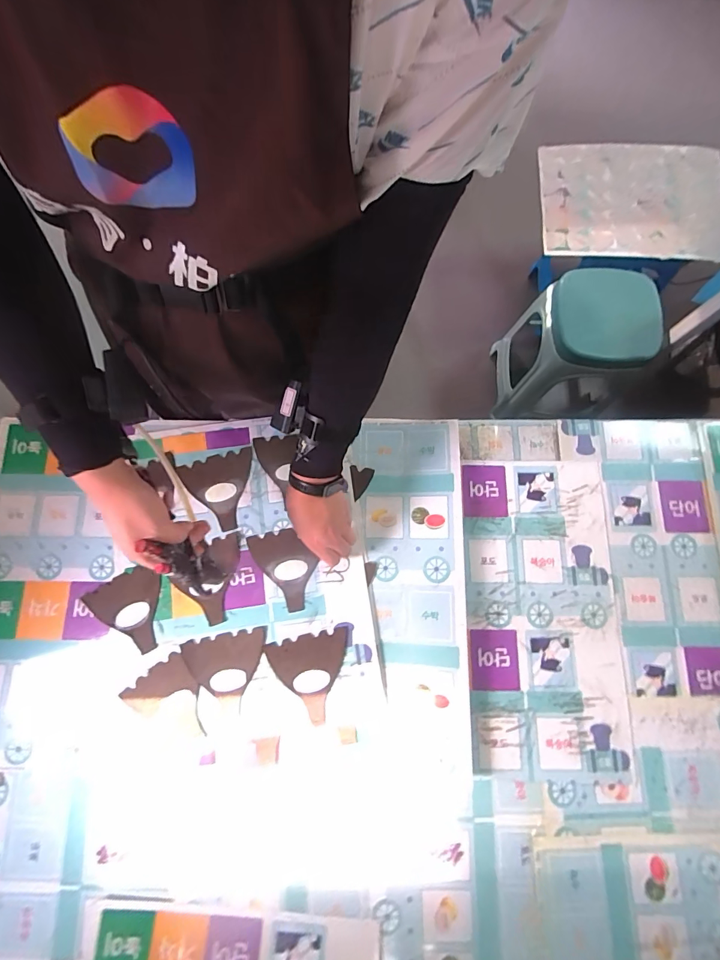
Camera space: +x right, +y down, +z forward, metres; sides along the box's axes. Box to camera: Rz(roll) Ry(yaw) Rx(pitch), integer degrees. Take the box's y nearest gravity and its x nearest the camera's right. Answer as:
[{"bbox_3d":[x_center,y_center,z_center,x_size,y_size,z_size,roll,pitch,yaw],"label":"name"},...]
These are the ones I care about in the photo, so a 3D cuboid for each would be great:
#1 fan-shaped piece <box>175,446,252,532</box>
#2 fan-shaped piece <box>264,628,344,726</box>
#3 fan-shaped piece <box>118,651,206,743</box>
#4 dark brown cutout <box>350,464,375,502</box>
[{"bbox_3d":[-0.220,0.017,0.645,0.114,0.007,0.121,-19,79,-3],"label":"fan-shaped piece"},{"bbox_3d":[-0.070,0.286,0.583,0.114,0.009,0.116,-12,79,-2],"label":"fan-shaped piece"},{"bbox_3d":[-0.274,0.327,0.581,0.096,0.005,0.119,-39,81,-7],"label":"fan-shaped piece"},{"bbox_3d":[-0.001,0.006,0.659,0.038,0.005,0.055,11,79,3],"label":"dark brown cutout"}]

